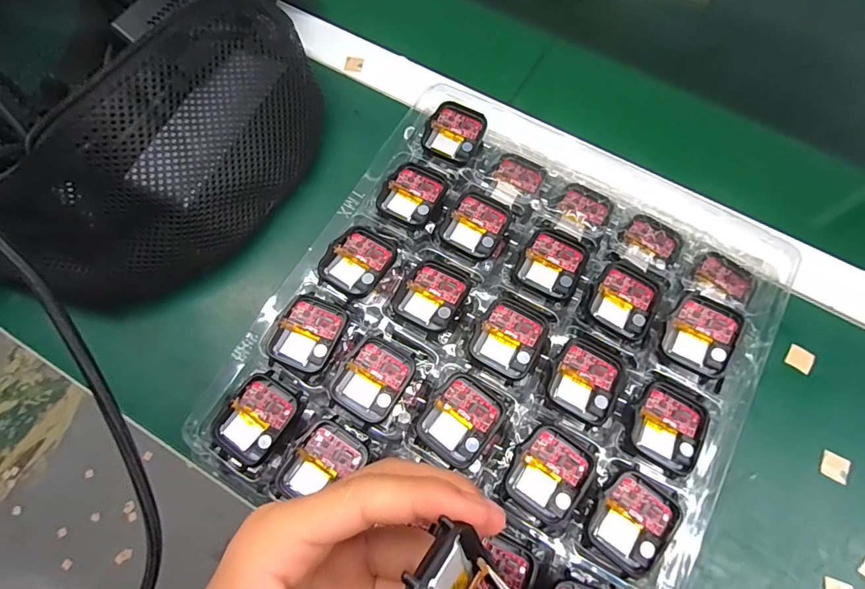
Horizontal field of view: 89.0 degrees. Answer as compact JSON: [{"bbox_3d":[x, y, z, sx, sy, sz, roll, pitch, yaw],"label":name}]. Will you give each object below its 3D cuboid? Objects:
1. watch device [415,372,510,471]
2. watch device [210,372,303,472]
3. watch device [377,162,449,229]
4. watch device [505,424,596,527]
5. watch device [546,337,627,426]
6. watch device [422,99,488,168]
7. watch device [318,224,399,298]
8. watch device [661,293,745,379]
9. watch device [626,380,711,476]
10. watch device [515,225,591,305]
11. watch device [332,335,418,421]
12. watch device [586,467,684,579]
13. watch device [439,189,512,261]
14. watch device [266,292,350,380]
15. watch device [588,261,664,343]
[{"bbox_3d":[0.016,0.068,0.237,0.036,0.008,0.041,35,73,11],"label":"watch device"},{"bbox_3d":[-0.097,0.070,0.244,0.036,0.009,0.047,32,73,10],"label":"watch device"},{"bbox_3d":[-0.012,-0.067,0.292,0.037,0.006,0.042,29,72,9],"label":"watch device"},{"bbox_3d":[0.061,0.094,0.230,0.038,0.013,0.041,27,72,9],"label":"watch device"},{"bbox_3d":[0.087,0.049,0.249,0.037,0.005,0.042,25,72,8],"label":"watch device"},{"bbox_3d":[0.016,-0.112,0.305,0.038,0.008,0.046,26,72,8],"label":"watch device"},{"bbox_3d":[-0.045,-0.021,0.271,0.038,0.007,0.045,31,73,10],"label":"watch device"},{"bbox_3d":[0.155,0.023,0.253,0.037,0.014,0.040,30,73,10],"label":"watch device"},{"bbox_3d":[0.130,0.072,0.242,0.038,0.006,0.042,33,73,10],"label":"watch device"},{"bbox_3d":[0.075,-0.020,0.273,0.037,0.005,0.042,32,73,10],"label":"watch device"},{"bbox_3d":[-0.032,0.047,0.248,0.036,0.006,0.043,30,72,9],"label":"watch device"},{"bbox_3d":[0.101,0.114,0.221,0.037,0.008,0.042,37,74,12],"label":"watch device"},{"bbox_3d":[0.028,-0.045,0.283,0.037,0.005,0.041,28,72,9],"label":"watch device"},{"bbox_3d":[-0.072,0.023,0.257,0.036,0.004,0.045,23,71,7],"label":"watch device"},{"bbox_3d":[0.116,0.003,0.264,0.037,0.007,0.040,29,72,9],"label":"watch device"}]

